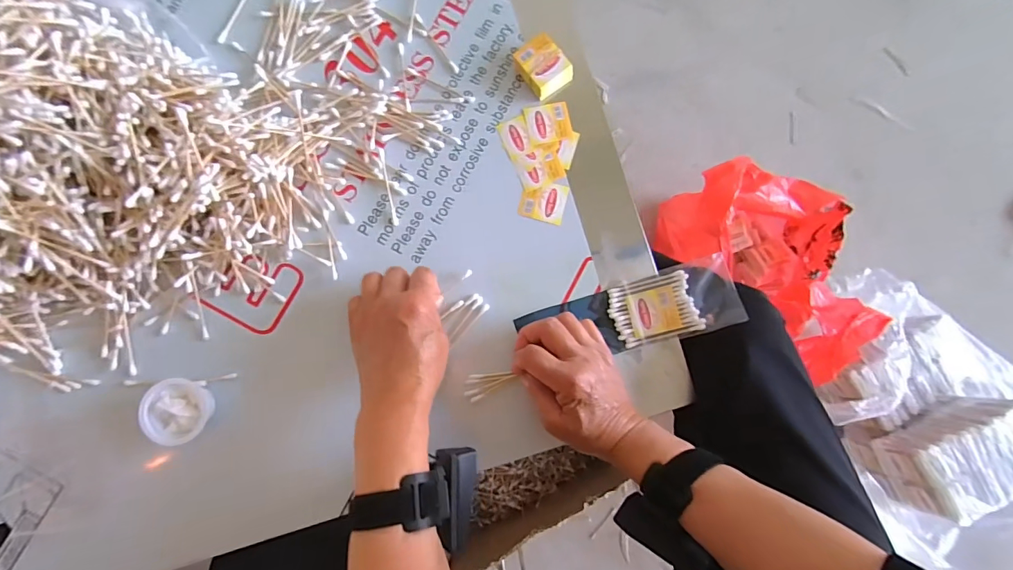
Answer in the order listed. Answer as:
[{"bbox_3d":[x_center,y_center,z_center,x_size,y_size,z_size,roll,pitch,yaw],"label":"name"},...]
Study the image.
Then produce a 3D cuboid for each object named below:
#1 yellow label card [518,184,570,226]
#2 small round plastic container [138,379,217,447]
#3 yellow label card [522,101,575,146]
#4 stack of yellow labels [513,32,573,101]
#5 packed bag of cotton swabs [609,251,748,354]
[{"bbox_3d":[0.036,-0.082,0.431,0.044,0.004,0.039,14,84,-2],"label":"yellow label card"},{"bbox_3d":[-0.285,0.108,0.385,0.050,0.027,0.052,0,84,-3],"label":"small round plastic container"},{"bbox_3d":[0.042,-0.162,0.438,0.044,0.004,0.040,-12,85,-4],"label":"yellow label card"},{"bbox_3d":[0.035,-0.214,0.435,0.043,0.022,0.050,-37,87,-6],"label":"stack of yellow labels"},{"bbox_3d":[0.153,0.018,0.415,0.119,0.015,0.064,-16,81,7],"label":"packed bag of cotton swabs"}]

